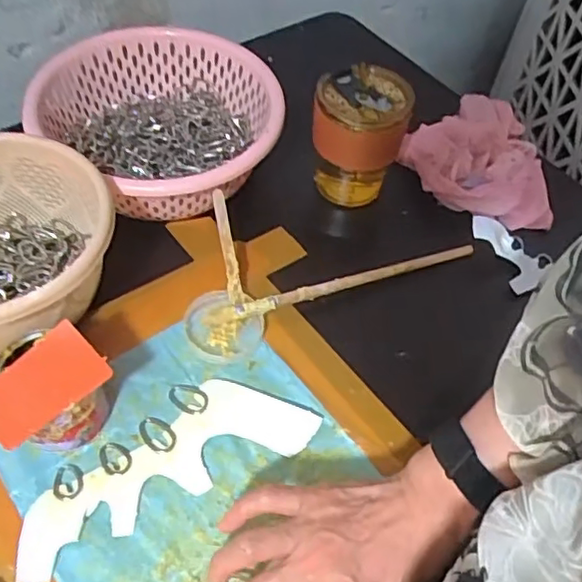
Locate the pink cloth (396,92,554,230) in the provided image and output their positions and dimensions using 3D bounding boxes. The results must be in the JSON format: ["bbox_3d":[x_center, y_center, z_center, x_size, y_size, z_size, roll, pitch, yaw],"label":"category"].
[{"bbox_3d":[0.191,-0.145,0.639,0.142,0.066,0.153,2,54,-4],"label":"pink cloth"}]

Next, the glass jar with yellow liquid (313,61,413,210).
[{"bbox_3d":[0.061,-0.139,0.588,0.085,0.117,0.077,10,54,2],"label":"glass jar with yellow liquid"}]

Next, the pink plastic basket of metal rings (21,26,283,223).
[{"bbox_3d":[-0.126,-0.149,0.596,0.223,0.091,0.210,8,54,1],"label":"pink plastic basket of metal rings"}]

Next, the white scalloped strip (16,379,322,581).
[{"bbox_3d":[-0.093,0.123,0.456,0.219,0.006,0.073,-23,62,-20],"label":"white scalloped strip"}]

